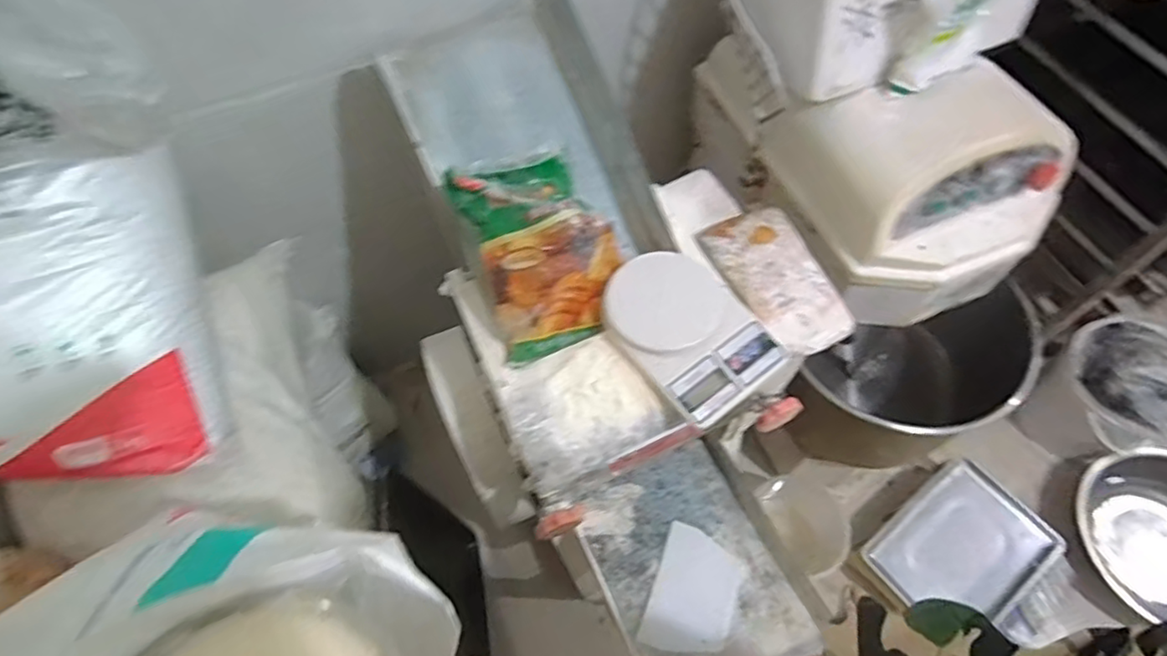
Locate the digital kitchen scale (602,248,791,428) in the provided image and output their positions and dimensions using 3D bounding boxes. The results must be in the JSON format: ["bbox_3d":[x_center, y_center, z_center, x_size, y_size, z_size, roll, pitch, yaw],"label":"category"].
[{"bbox_3d":[0.129,-0.003,0.748,0.157,0.033,0.210,-35,65,-15],"label":"digital kitchen scale"}]

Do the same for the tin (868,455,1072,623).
[{"bbox_3d":[0.785,0.462,1.257,0.328,0.063,0.263,-35,65,-15],"label":"tin"}]

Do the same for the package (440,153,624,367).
[{"bbox_3d":[-0.047,-0.100,0.783,0.177,0.050,0.248,-20,88,-8],"label":"package"}]

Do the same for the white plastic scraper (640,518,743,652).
[{"bbox_3d":[0.179,0.426,0.976,0.127,0.008,0.188,16,65,15],"label":"white plastic scraper"}]

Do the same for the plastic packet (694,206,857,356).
[{"bbox_3d":[0.257,-0.065,0.809,0.126,0.024,0.216,-23,62,-9],"label":"plastic packet"}]

